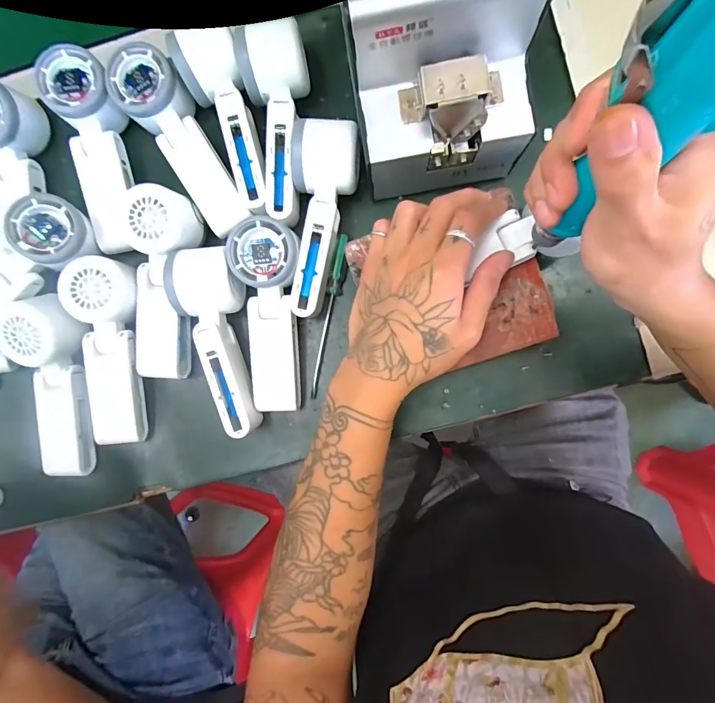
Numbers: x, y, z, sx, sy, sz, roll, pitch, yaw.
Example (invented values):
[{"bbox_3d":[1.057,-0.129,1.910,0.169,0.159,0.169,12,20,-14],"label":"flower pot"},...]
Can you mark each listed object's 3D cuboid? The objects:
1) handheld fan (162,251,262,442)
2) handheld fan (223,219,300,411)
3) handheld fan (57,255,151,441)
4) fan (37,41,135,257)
[{"bbox_3d":[-0.119,-0.007,0.363,0.055,0.053,0.164,-13,87,4],"label":"handheld fan"},{"bbox_3d":[-0.079,-0.028,0.361,0.058,0.053,0.161,3,88,5],"label":"handheld fan"},{"bbox_3d":[-0.223,0.002,0.366,0.058,0.048,0.162,3,88,5],"label":"handheld fan"},{"bbox_3d":[-0.232,-0.179,0.371,0.050,0.041,0.164,-12,87,4],"label":"fan"}]

